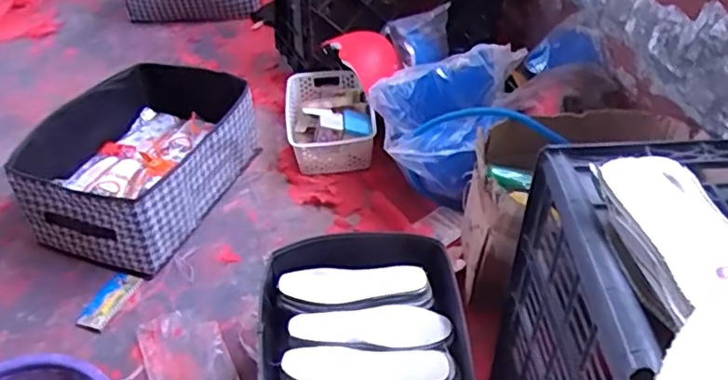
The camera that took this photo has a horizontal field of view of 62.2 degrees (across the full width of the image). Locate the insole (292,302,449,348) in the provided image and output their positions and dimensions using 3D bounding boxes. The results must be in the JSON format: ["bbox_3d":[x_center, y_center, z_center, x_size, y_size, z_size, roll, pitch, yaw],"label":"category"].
[{"bbox_3d":[0.008,0.199,0.872,0.222,0.025,0.070,0,42,1],"label":"insole"}]

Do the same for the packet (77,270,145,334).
[{"bbox_3d":[-0.453,0.197,1.077,0.059,0.009,0.117,16,44,18],"label":"packet"}]

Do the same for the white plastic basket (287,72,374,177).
[{"bbox_3d":[-0.081,-0.166,1.411,0.196,0.093,0.298,-5,42,-4],"label":"white plastic basket"}]

